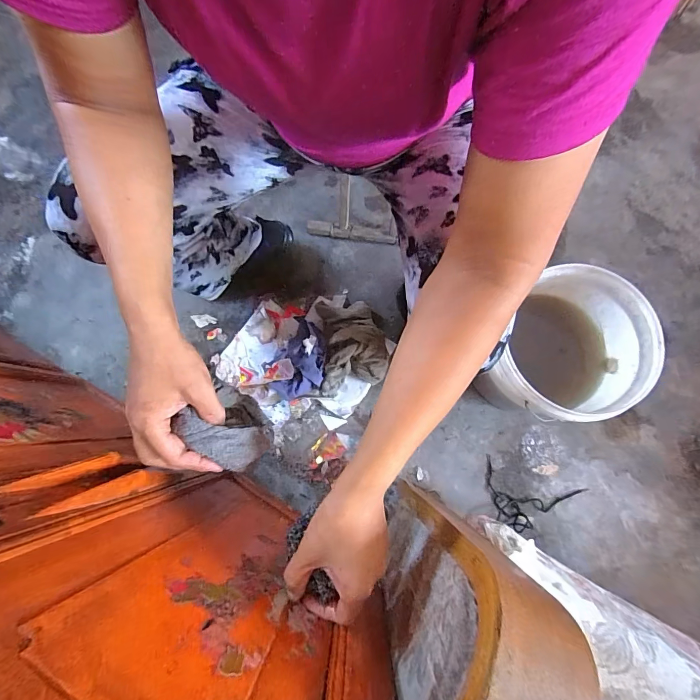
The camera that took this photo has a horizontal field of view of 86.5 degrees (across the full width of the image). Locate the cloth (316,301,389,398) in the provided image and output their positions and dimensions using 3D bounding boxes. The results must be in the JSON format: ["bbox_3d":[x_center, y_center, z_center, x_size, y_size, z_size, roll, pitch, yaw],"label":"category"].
[{"bbox_3d":[0.004,-0.014,0.806,0.140,0.059,0.202,-5,78,0],"label":"cloth"}]

